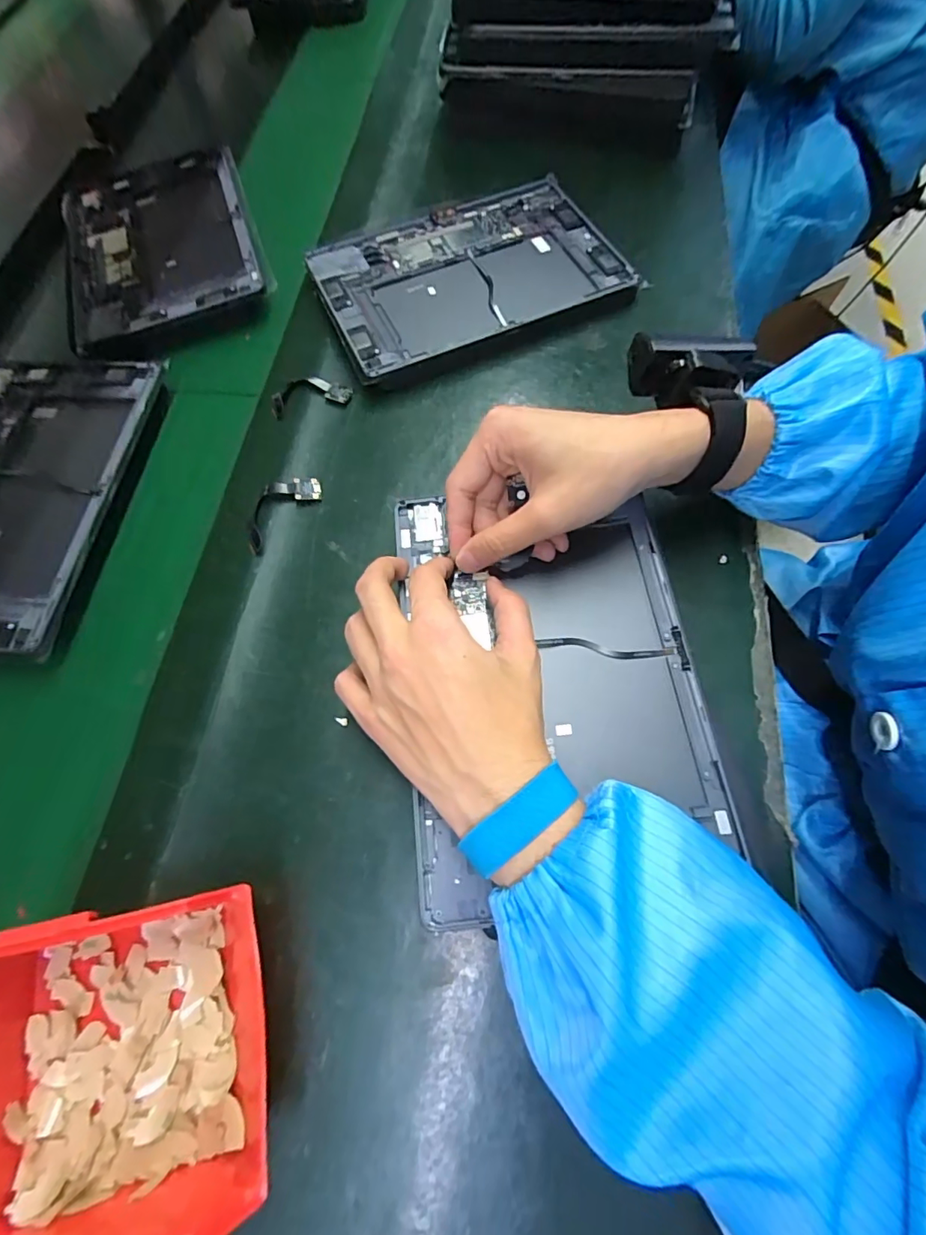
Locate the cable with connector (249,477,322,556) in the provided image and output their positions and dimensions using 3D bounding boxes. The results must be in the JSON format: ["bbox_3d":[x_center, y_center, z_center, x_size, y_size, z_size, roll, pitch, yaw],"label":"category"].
[{"bbox_3d":[-0.140,-0.083,0.384,0.034,0.010,0.074,36,72,16],"label":"cable with connector"}]

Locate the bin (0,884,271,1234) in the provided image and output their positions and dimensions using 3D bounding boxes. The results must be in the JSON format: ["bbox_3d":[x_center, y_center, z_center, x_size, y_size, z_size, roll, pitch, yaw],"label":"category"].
[{"bbox_3d":[-0.166,0.201,0.228,0.146,0.070,0.118,-13,66,-3],"label":"bin"}]

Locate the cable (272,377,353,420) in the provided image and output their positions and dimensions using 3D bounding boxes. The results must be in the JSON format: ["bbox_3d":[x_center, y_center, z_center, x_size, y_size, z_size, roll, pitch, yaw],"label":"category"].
[{"bbox_3d":[-0.127,-0.186,0.423,0.065,0.018,0.030,-21,67,-6],"label":"cable"}]

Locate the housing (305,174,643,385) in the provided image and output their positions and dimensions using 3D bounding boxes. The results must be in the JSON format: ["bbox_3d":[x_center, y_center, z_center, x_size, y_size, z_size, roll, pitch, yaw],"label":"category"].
[{"bbox_3d":[0.005,-0.307,0.465,0.256,0.027,0.175,-22,67,-7],"label":"housing"}]

